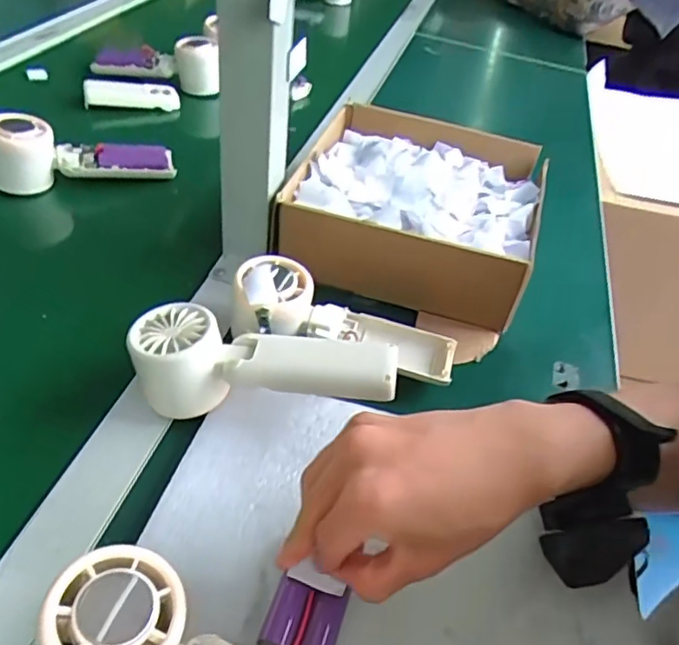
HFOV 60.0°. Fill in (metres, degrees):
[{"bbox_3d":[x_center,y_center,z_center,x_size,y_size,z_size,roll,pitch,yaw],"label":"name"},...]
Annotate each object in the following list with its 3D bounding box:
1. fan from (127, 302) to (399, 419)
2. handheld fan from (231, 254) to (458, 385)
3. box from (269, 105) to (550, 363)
[{"bbox_3d":[-0.048,0.029,0.376,0.160,0.052,0.050,5,44,-1],"label":"fan"},{"bbox_3d":[0.005,0.001,0.426,0.164,0.037,0.066,19,43,-8],"label":"handheld fan"},{"bbox_3d":[0.076,-0.109,0.543,0.200,0.080,0.226,17,45,11],"label":"box"}]

